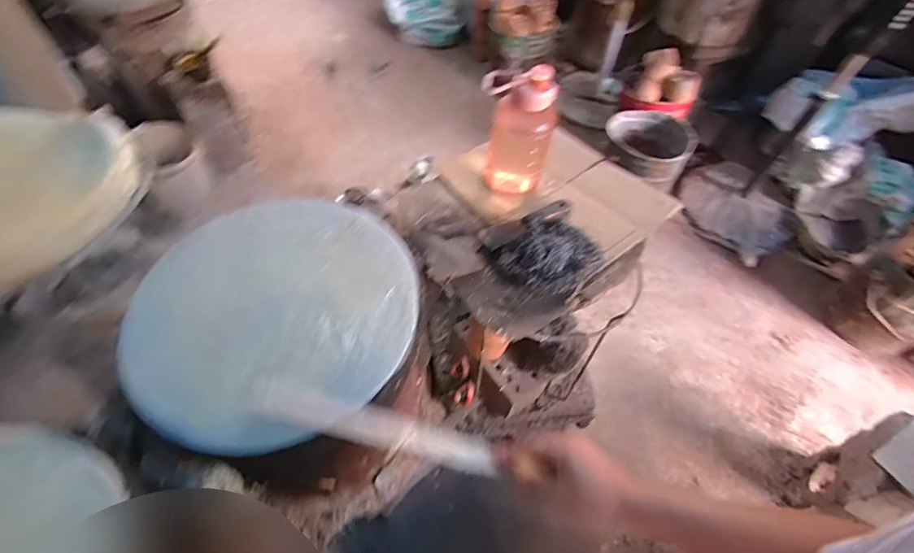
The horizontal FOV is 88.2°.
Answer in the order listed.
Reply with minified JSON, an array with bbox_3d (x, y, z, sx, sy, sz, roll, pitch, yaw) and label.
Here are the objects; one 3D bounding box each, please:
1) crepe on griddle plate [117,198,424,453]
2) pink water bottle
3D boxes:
[{"bbox_3d":[-0.238,0.036,0.624,0.361,0.015,0.364,17,55,12],"label":"crepe on griddle plate"},{"bbox_3d":[0.109,-0.253,0.848,0.124,0.221,0.078,4,53,3],"label":"pink water bottle"}]

